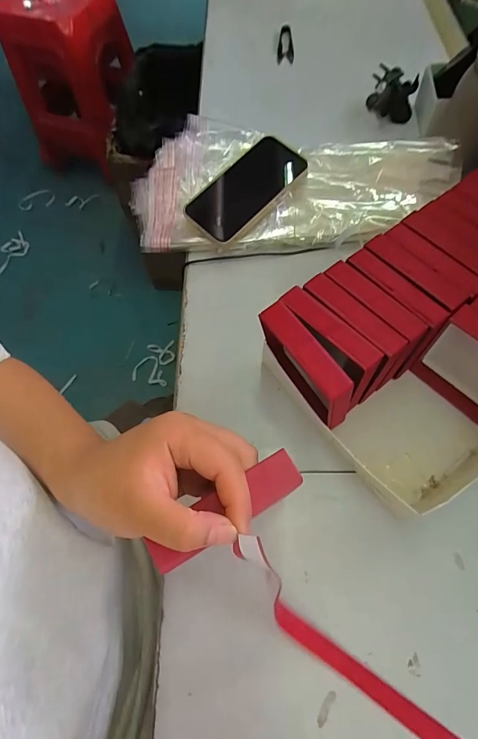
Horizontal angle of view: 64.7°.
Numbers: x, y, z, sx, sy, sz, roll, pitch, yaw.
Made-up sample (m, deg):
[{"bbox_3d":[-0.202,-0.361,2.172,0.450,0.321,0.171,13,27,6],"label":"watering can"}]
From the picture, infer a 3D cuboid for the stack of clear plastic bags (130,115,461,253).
[{"bbox_3d":[0.057,-0.207,0.438,0.366,0.033,0.157,4,75,5],"label":"stack of clear plastic bags"}]

